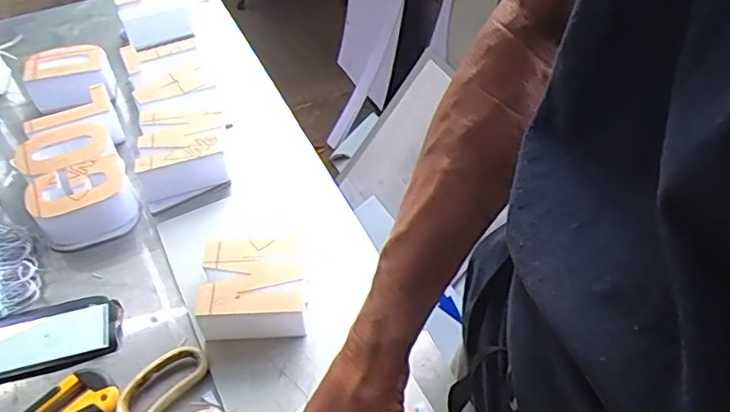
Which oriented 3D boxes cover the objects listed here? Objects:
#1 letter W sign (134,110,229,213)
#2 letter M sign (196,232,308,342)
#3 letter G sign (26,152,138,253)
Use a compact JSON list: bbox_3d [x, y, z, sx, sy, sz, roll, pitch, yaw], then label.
[{"bbox_3d":[-0.179,-0.049,0.575,0.081,0.049,0.086,-7,51,-3],"label":"letter W sign"},{"bbox_3d":[-0.090,0.068,0.475,0.081,0.047,0.080,0,51,2],"label":"letter M sign"},{"bbox_3d":[-0.260,-0.001,0.538,0.085,0.048,0.061,-25,54,-17],"label":"letter G sign"}]

